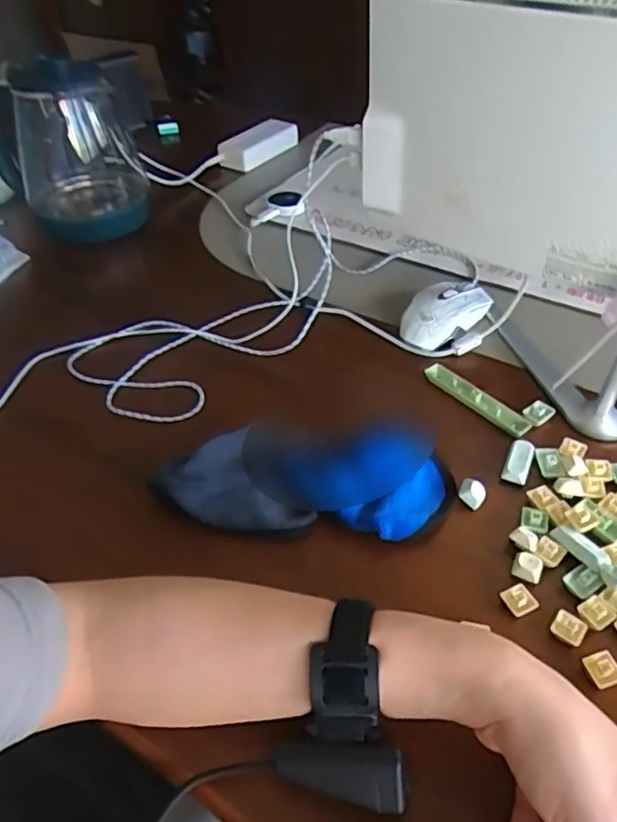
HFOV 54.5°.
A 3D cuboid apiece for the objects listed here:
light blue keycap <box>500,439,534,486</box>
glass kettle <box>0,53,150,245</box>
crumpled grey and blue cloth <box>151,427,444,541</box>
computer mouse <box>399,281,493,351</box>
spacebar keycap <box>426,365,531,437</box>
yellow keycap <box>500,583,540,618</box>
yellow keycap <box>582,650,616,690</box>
[{"bbox_3d":[0.172,0.041,0.490,0.020,0.009,0.041,18,47,19],"label":"light blue keycap"},{"bbox_3d":[-0.302,-0.325,0.748,0.171,0.185,0.155,-17,46,-14],"label":"glass kettle"},{"bbox_3d":[-0.005,0.053,0.472,0.212,0.037,0.093,1,45,4],"label":"crumpled grey and blue cloth"},{"bbox_3d":[0.141,-0.102,0.619,0.062,0.038,0.110,33,55,31],"label":"computer mouse"},{"bbox_3d":[0.151,-0.011,0.545,0.016,0.014,0.109,-32,52,-28],"label":"spacebar keycap"},{"bbox_3d":[0.143,0.128,0.405,0.019,0.010,0.019,-16,46,-15],"label":"yellow keycap"},{"bbox_3d":[0.182,0.159,0.368,0.017,0.008,0.019,-13,45,-12],"label":"yellow keycap"}]

